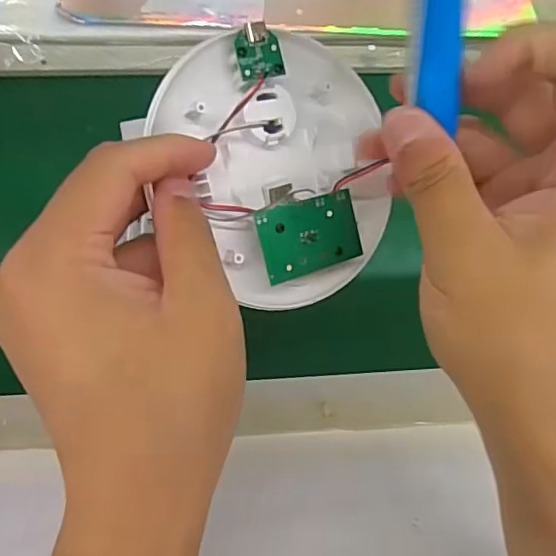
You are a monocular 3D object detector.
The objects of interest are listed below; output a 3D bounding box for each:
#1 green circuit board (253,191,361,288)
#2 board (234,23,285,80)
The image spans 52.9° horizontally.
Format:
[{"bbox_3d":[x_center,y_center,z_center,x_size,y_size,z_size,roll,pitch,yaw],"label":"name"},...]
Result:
[{"bbox_3d":[0.014,-0.017,0.222,0.044,0.004,0.029,-17,100,-26],"label":"green circuit board"},{"bbox_3d":[-0.007,-0.087,0.214,0.020,0.004,0.020,-18,107,-28],"label":"board"}]

